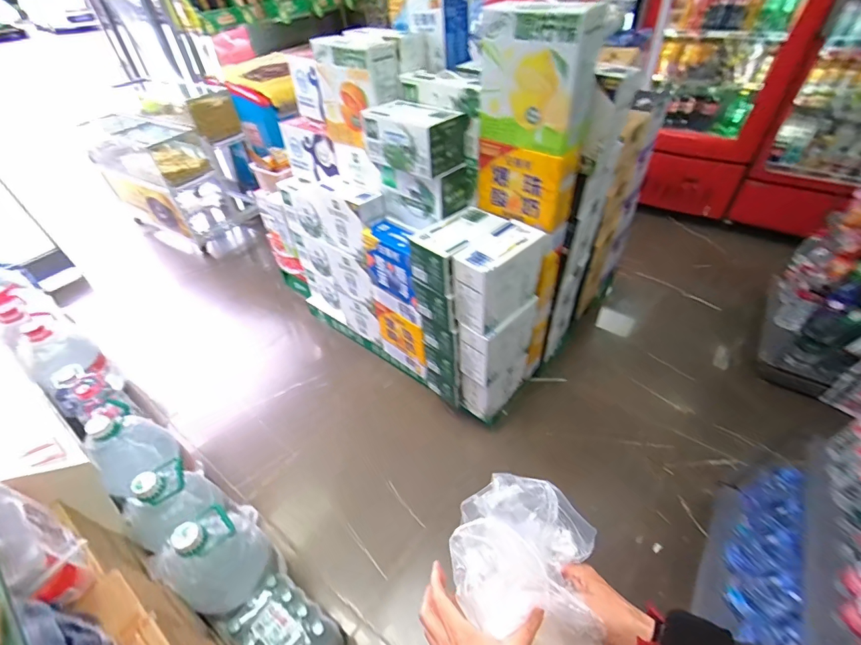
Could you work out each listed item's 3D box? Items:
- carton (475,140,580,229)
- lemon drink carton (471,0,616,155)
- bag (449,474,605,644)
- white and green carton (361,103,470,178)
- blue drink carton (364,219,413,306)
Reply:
[{"bbox_3d":[0.271,-0.410,1.134,0.264,0.205,0.104,27,52,29],"label":"carton"},{"bbox_3d":[0.244,-0.588,0.939,0.116,0.294,0.273,-33,51,-26],"label":"lemon drink carton"},{"bbox_3d":[0.104,0.261,0.423,0.156,0.074,0.180,5,45,10],"label":"bag"},{"bbox_3d":[-0.051,-0.568,1.199,0.293,0.165,0.176,32,55,32],"label":"white and green carton"},{"bbox_3d":[-0.117,-0.219,1.427,0.257,0.236,0.105,31,54,31],"label":"blue drink carton"}]

